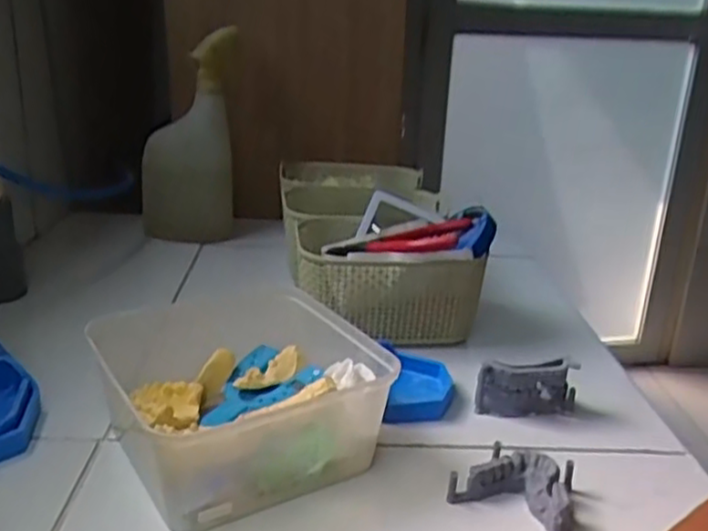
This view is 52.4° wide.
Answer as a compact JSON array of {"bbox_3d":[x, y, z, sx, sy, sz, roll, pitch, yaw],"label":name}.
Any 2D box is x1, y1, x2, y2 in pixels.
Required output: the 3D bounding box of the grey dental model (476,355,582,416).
[{"bbox_3d":[0.128,0.090,0.526,0.074,0.046,0.015,1,20,-6],"label":"grey dental model"}]

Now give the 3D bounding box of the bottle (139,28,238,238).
[{"bbox_3d":[-0.182,-0.138,0.797,0.103,0.219,0.050,-3,21,-15],"label":"bottle"}]

